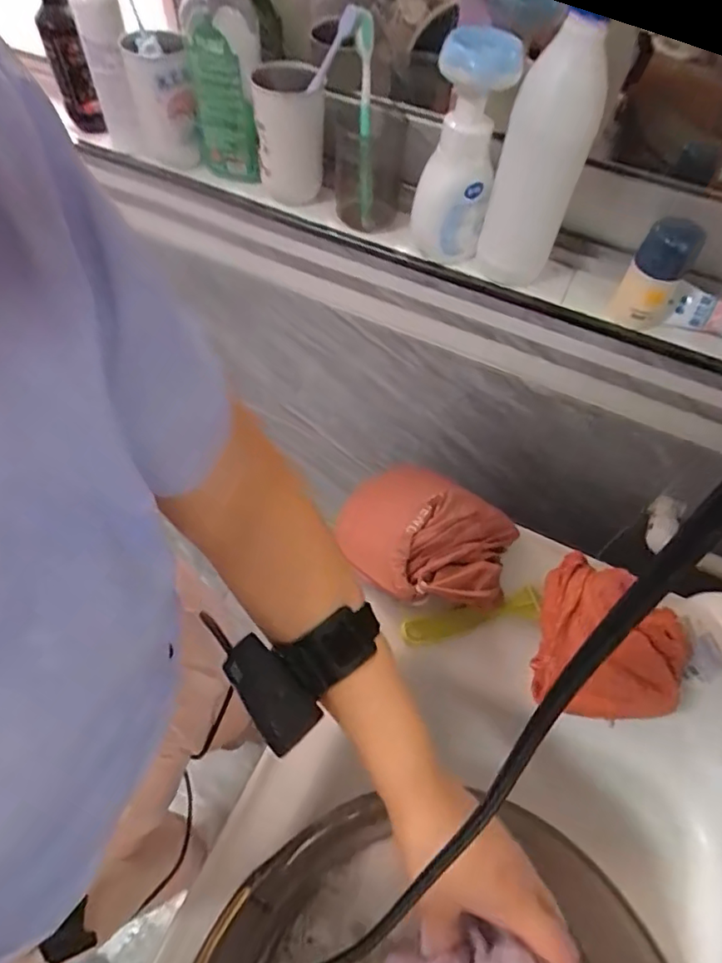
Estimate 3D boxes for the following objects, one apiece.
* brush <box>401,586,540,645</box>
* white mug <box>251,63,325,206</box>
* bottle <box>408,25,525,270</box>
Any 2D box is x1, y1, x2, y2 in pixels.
[{"bbox_3d":[0.114,0.140,0.551,0.145,0.017,0.031,-13,60,-10],"label":"brush"},{"bbox_3d":[-0.078,-0.381,0.598,0.071,0.116,0.077,1,59,-2],"label":"white mug"},{"bbox_3d":[0.096,-0.321,0.543,0.081,0.226,0.092,9,59,3],"label":"bottle"}]

